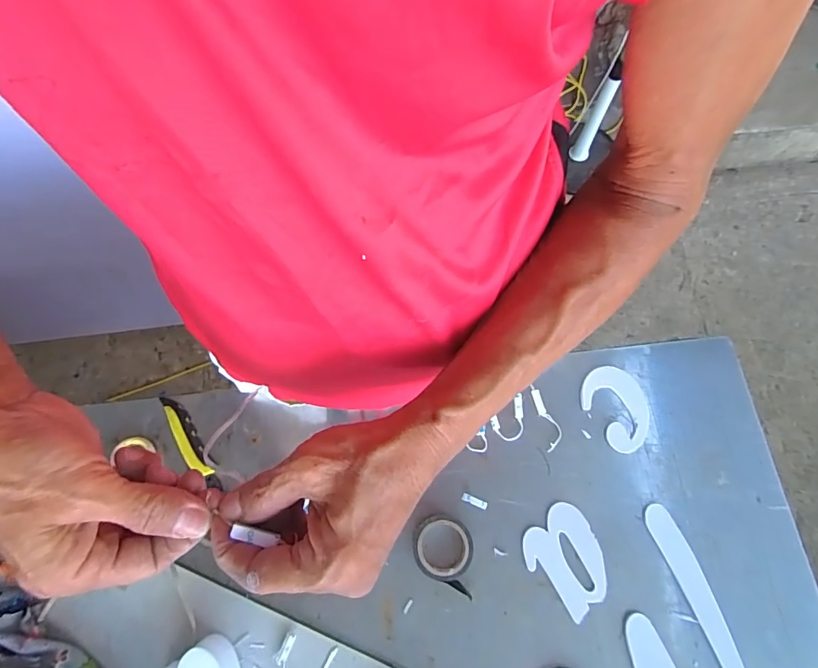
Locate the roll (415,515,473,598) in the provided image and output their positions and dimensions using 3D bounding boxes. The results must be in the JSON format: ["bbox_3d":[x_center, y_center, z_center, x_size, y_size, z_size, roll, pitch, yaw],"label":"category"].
[{"bbox_3d":[0.032,0.208,0.441,0.057,0.022,0.065,7,69,4],"label":"roll"}]

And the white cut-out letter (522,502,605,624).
[{"bbox_3d":[0.156,0.216,0.447,0.069,0.007,0.084,-37,73,-12],"label":"white cut-out letter"}]

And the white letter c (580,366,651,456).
[{"bbox_3d":[0.224,0.077,0.496,0.067,0.011,0.086,-29,71,-10],"label":"white letter c"}]

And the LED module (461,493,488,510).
[{"bbox_3d":[0.066,0.168,0.465,0.026,0.004,0.009,20,71,8],"label":"LED module"}]

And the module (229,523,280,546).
[{"bbox_3d":[-0.083,0.109,0.252,0.026,0.004,0.007,15,70,-7],"label":"module"}]

